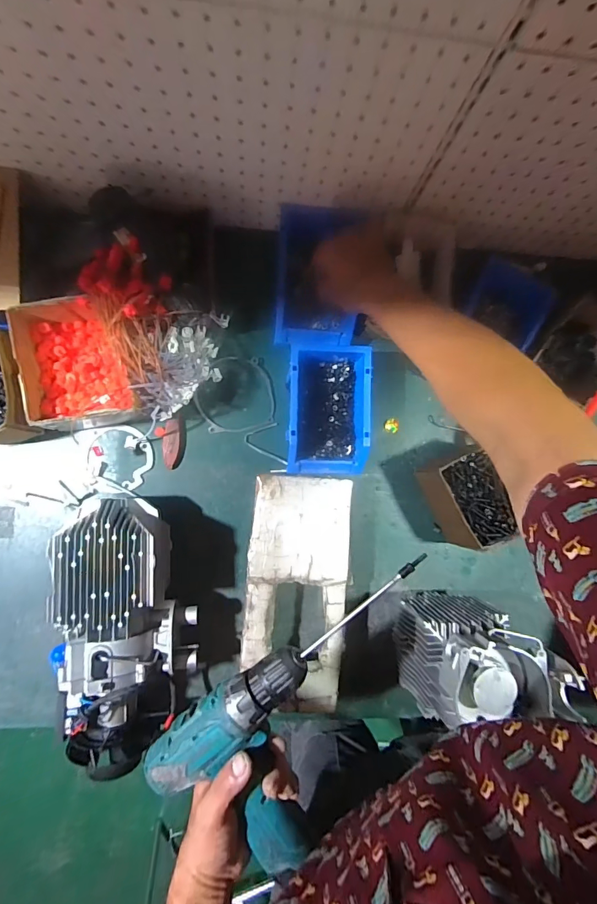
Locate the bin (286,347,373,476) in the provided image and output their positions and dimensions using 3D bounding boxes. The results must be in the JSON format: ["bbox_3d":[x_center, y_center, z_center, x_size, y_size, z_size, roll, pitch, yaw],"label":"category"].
[{"bbox_3d":[0.042,-0.060,0.607,0.119,0.075,0.187,0,86,-5],"label":"bin"}]

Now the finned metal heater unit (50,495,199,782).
[{"bbox_3d":[-0.216,0.229,0.544,0.157,0.126,0.335,-1,87,-5],"label":"finned metal heater unit"}]

